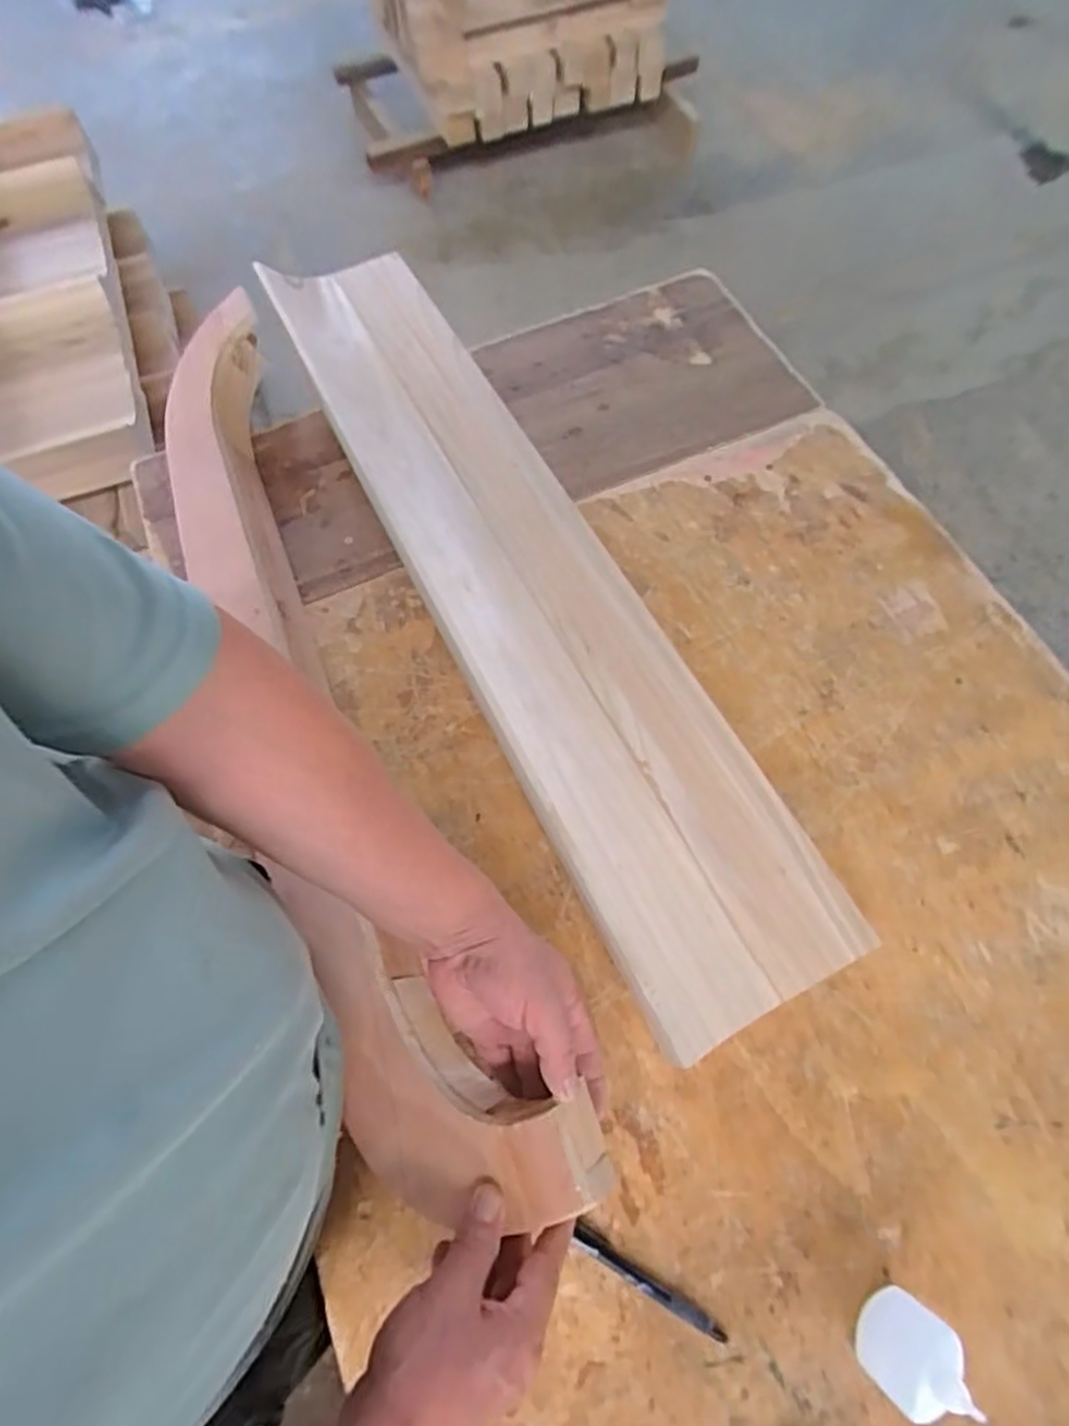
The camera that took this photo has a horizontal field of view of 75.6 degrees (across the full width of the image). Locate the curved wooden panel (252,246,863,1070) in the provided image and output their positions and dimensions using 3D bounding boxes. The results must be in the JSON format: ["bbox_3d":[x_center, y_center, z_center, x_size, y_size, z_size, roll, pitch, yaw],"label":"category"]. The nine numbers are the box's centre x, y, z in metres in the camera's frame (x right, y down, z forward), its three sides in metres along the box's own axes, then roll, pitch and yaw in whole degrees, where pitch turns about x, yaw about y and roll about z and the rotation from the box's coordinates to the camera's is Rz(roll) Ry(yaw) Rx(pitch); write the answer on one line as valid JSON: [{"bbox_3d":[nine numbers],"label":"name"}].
[{"bbox_3d":[-0.026,-0.143,0.641,0.189,0.071,0.881,-25,66,-9],"label":"curved wooden panel"}]

